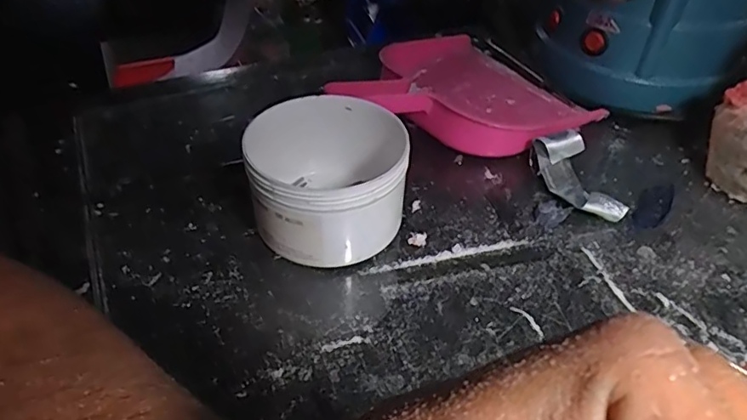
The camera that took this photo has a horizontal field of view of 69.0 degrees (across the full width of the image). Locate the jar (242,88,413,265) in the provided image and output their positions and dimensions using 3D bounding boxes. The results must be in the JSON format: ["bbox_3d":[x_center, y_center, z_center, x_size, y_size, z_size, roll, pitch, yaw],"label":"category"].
[{"bbox_3d":[-0.026,-0.016,0.316,0.087,0.064,0.087,1,42,-1],"label":"jar"}]

